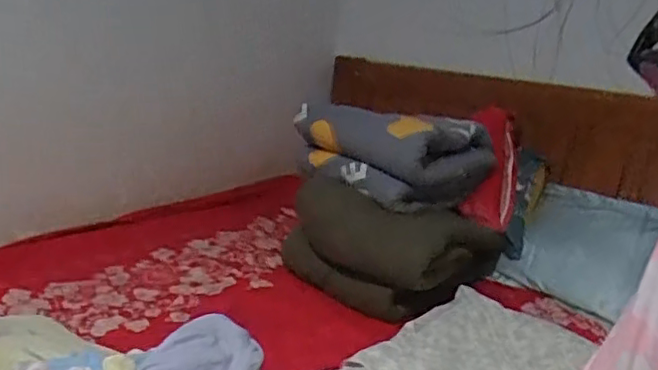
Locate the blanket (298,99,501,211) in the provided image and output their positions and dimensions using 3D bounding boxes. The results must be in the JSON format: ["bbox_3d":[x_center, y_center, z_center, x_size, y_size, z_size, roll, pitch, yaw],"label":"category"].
[{"bbox_3d":[0.181,-0.105,1.864,0.505,0.239,0.398,19,23,40],"label":"blanket"}]

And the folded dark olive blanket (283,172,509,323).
[{"bbox_3d":[0.195,0.148,1.768,0.484,0.229,0.453,-12,23,-41],"label":"folded dark olive blanket"}]

